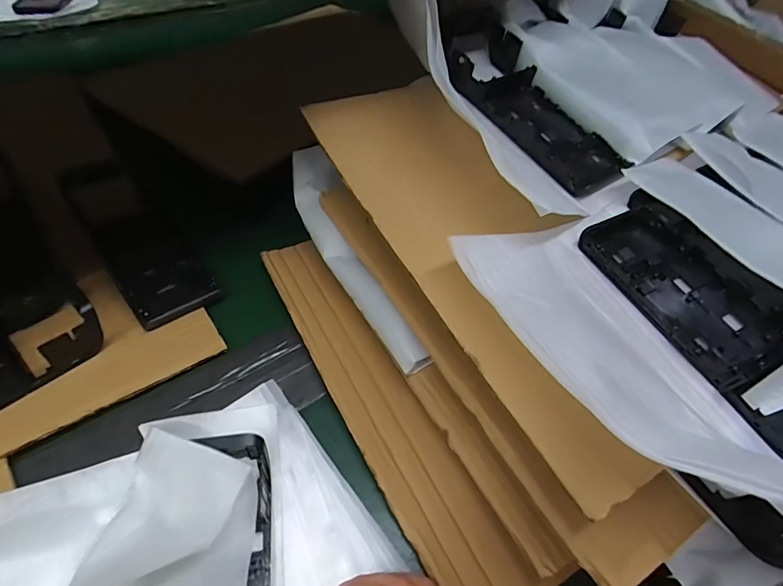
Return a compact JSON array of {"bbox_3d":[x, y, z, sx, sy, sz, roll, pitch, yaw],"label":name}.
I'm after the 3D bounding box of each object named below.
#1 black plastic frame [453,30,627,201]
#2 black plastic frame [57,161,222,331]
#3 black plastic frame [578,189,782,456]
[{"bbox_3d":[0.135,-0.180,0.434,0.093,0.025,0.205,-24,69,-22],"label":"black plastic frame"},{"bbox_3d":[-0.264,-0.063,0.464,0.082,0.023,0.231,-27,60,-32],"label":"black plastic frame"},{"bbox_3d":[0.235,0.009,0.308,0.095,0.039,0.227,-19,55,-19],"label":"black plastic frame"}]

